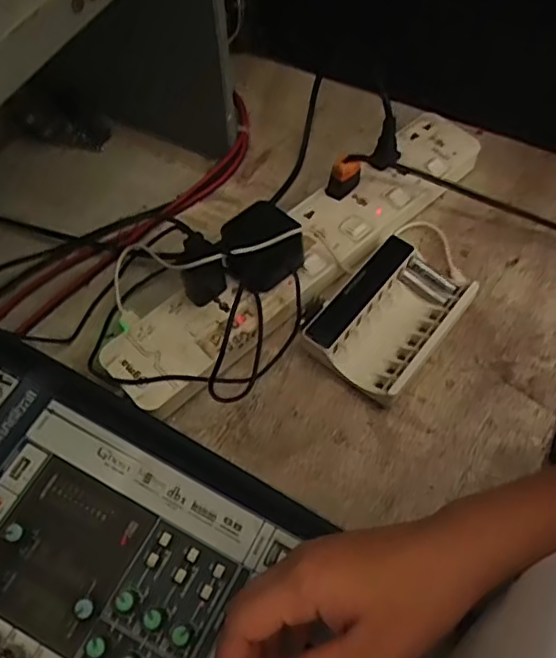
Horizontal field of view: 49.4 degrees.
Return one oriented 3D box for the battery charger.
[{"bbox_3d":[0.087,-0.011,0.475,0.086,0.030,0.122,36,66,18],"label":"battery charger"}]

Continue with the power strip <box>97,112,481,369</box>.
[{"bbox_3d":[0.022,-0.076,0.507,0.380,0.043,0.075,-36,67,-19],"label":"power strip"}]

